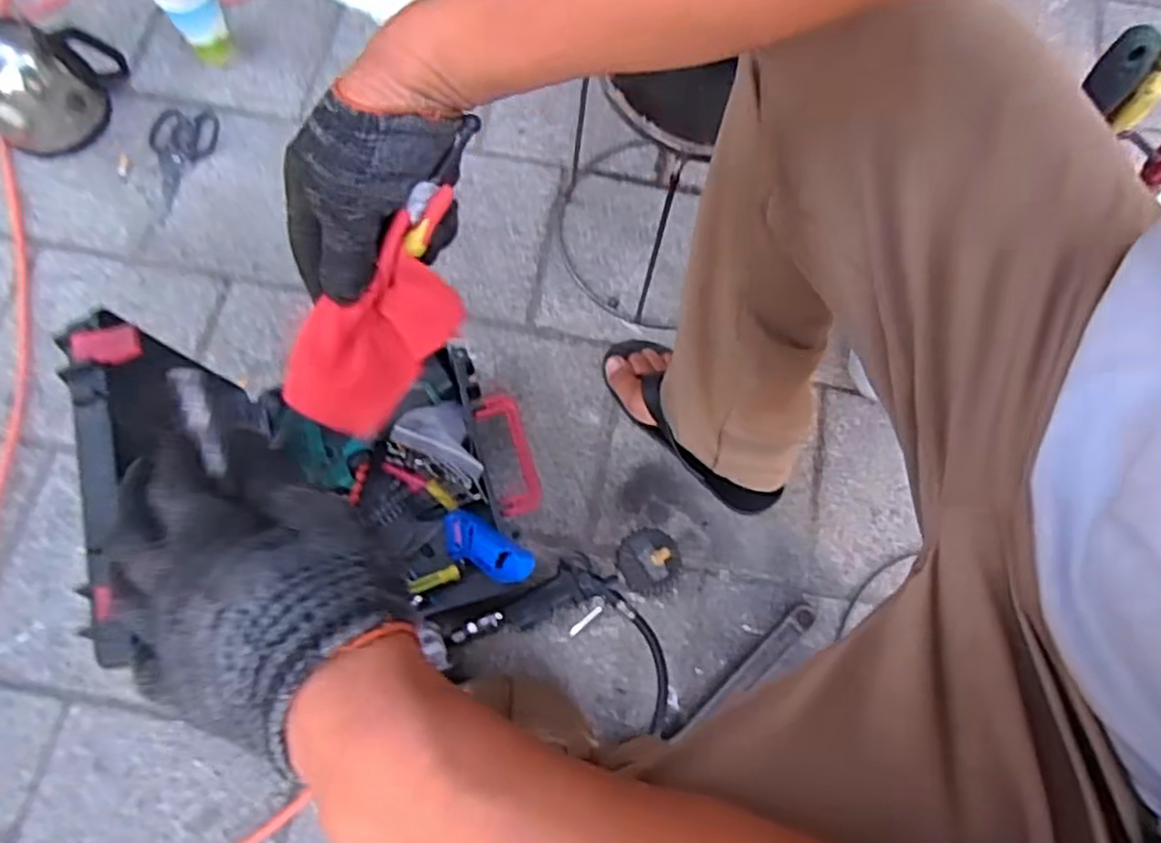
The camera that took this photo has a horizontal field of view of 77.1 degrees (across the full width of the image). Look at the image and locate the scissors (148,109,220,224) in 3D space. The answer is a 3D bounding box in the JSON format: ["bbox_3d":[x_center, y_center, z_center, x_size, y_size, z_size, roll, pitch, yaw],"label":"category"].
[{"bbox_3d":[-0.534,-0.344,0.964,0.083,0.008,0.168,1,70,-2],"label":"scissors"}]

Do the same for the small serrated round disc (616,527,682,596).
[{"bbox_3d":[0.074,0.154,0.801,0.067,0.041,0.072,1,70,-2],"label":"small serrated round disc"}]

